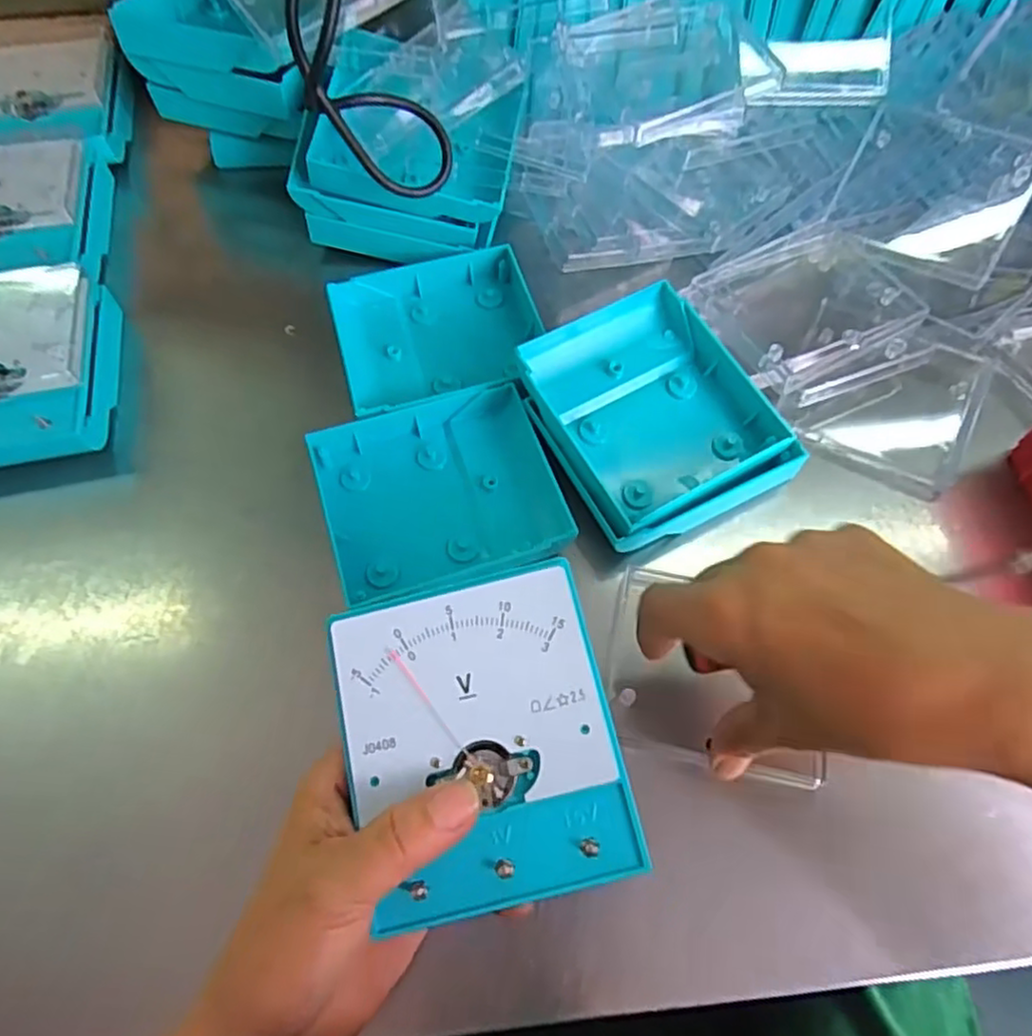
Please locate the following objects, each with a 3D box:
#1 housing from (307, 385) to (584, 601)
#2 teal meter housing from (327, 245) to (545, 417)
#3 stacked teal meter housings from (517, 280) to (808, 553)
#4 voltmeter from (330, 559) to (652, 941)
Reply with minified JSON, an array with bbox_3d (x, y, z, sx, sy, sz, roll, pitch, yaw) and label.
[{"bbox_3d":[-0.040,-0.013,0.355,0.114,0.024,0.104,-18,64,-9],"label":"housing"},{"bbox_3d":[-0.044,-0.110,0.406,0.116,0.026,0.104,-14,64,-7],"label":"teal meter housing"},{"bbox_3d":[0.070,-0.055,0.361,0.111,0.033,0.123,-28,66,-13],"label":"stacked teal meter housings"},{"bbox_3d":[-0.013,0.079,0.249,0.093,0.024,0.109,-13,64,-6],"label":"voltmeter"}]

